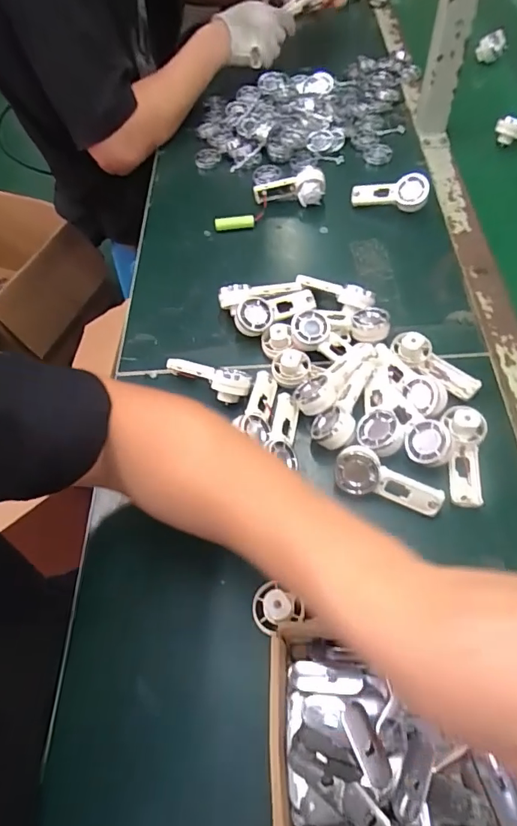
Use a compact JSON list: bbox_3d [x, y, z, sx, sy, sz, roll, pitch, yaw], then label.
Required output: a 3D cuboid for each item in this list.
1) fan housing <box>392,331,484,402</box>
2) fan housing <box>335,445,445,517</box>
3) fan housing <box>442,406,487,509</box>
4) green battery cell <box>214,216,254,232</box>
[{"bbox_3d":[0.179,-0.050,0.473,0.094,0.029,0.032,36,67,23],"label":"fan housing"},{"bbox_3d":[0.114,0.061,0.407,0.093,0.025,0.035,21,62,16],"label":"fan housing"},{"bbox_3d":[0.187,0.039,0.422,0.033,0.019,0.090,4,72,7],"label":"fan housing"},{"bbox_3d":[-0.032,-0.253,0.623,0.052,0.017,0.011,-5,58,1],"label":"green battery cell"}]

